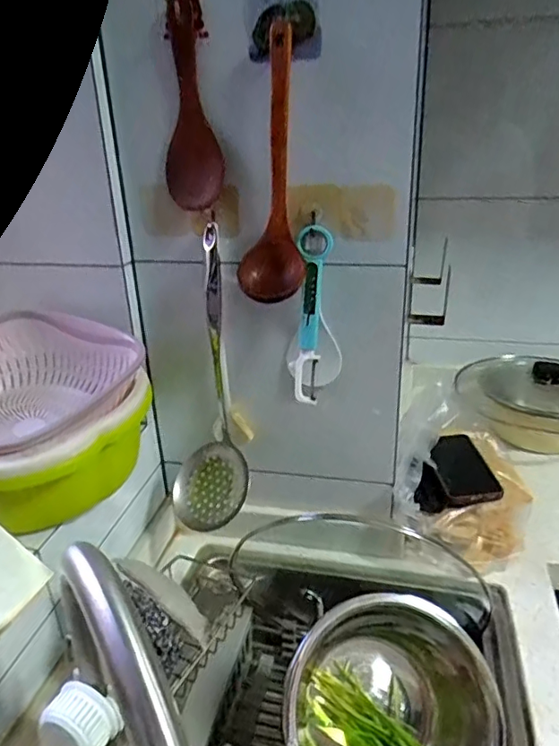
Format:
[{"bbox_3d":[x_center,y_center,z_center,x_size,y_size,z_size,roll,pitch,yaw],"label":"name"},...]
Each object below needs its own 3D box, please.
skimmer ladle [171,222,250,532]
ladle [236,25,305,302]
[{"bbox_3d":[-0.099,0.015,0.669,0.093,0.345,0.104,-8,25,-12],"label":"skimmer ladle"},{"bbox_3d":[-0.013,-0.213,0.577,0.070,0.258,0.075,-4,25,-3],"label":"ladle"}]

